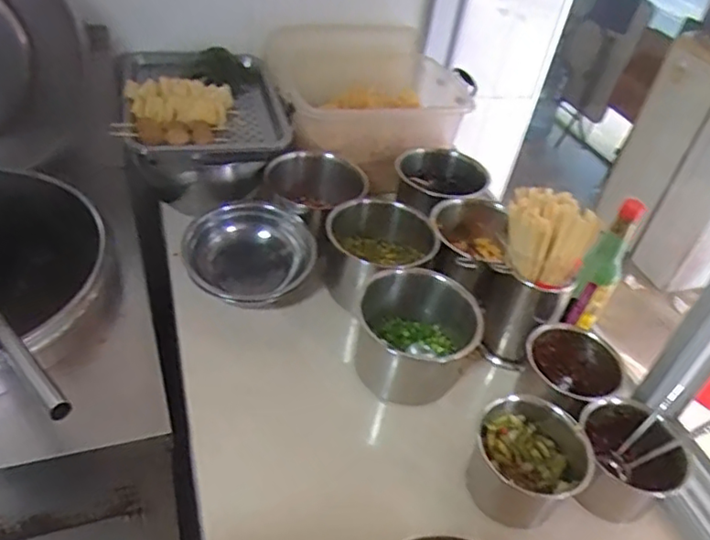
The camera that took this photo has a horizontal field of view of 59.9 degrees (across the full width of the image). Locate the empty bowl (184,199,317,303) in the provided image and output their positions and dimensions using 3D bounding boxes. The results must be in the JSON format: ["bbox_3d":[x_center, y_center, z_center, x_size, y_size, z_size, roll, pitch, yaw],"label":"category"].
[{"bbox_3d":[-0.167,-0.026,0.965,0.193,0.080,0.169,-10,48,-13],"label":"empty bowl"}]

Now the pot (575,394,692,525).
[{"bbox_3d":[0.352,0.245,0.802,0.121,0.086,0.130,-1,47,-5],"label":"pot"}]

